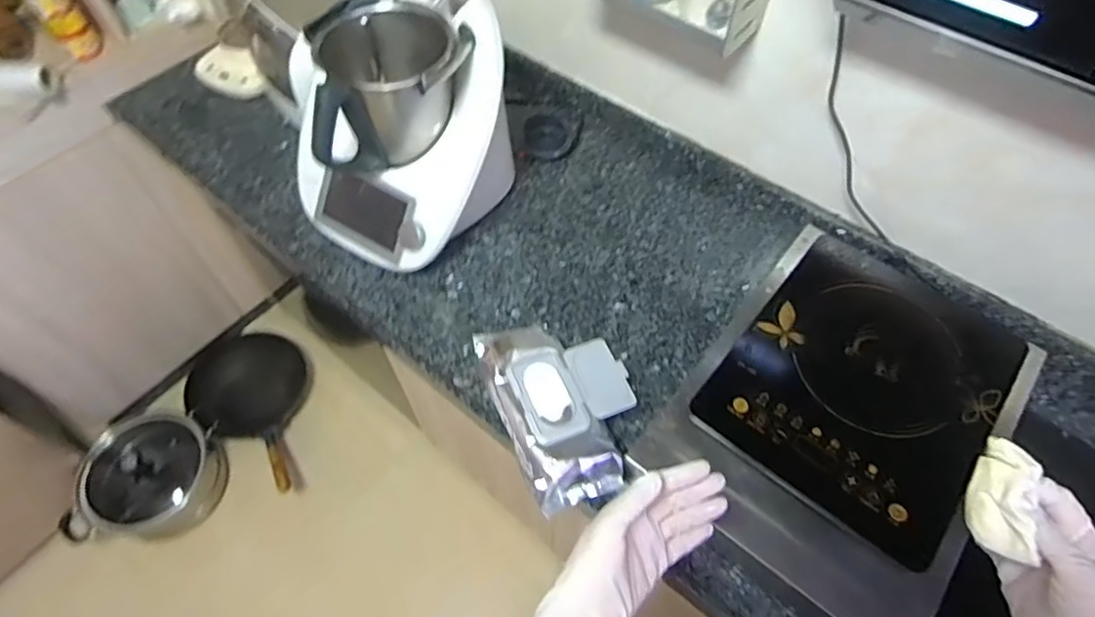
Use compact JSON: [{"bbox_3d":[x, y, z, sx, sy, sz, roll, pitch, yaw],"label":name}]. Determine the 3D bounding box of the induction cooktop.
[{"bbox_3d":[0.371,0.093,0.719,0.309,0.069,0.344,29,62,17],"label":"induction cooktop"}]

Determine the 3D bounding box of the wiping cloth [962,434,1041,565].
[{"bbox_3d":[0.322,0.133,0.427,0.039,0.013,0.077,3,76,49],"label":"wiping cloth"}]

